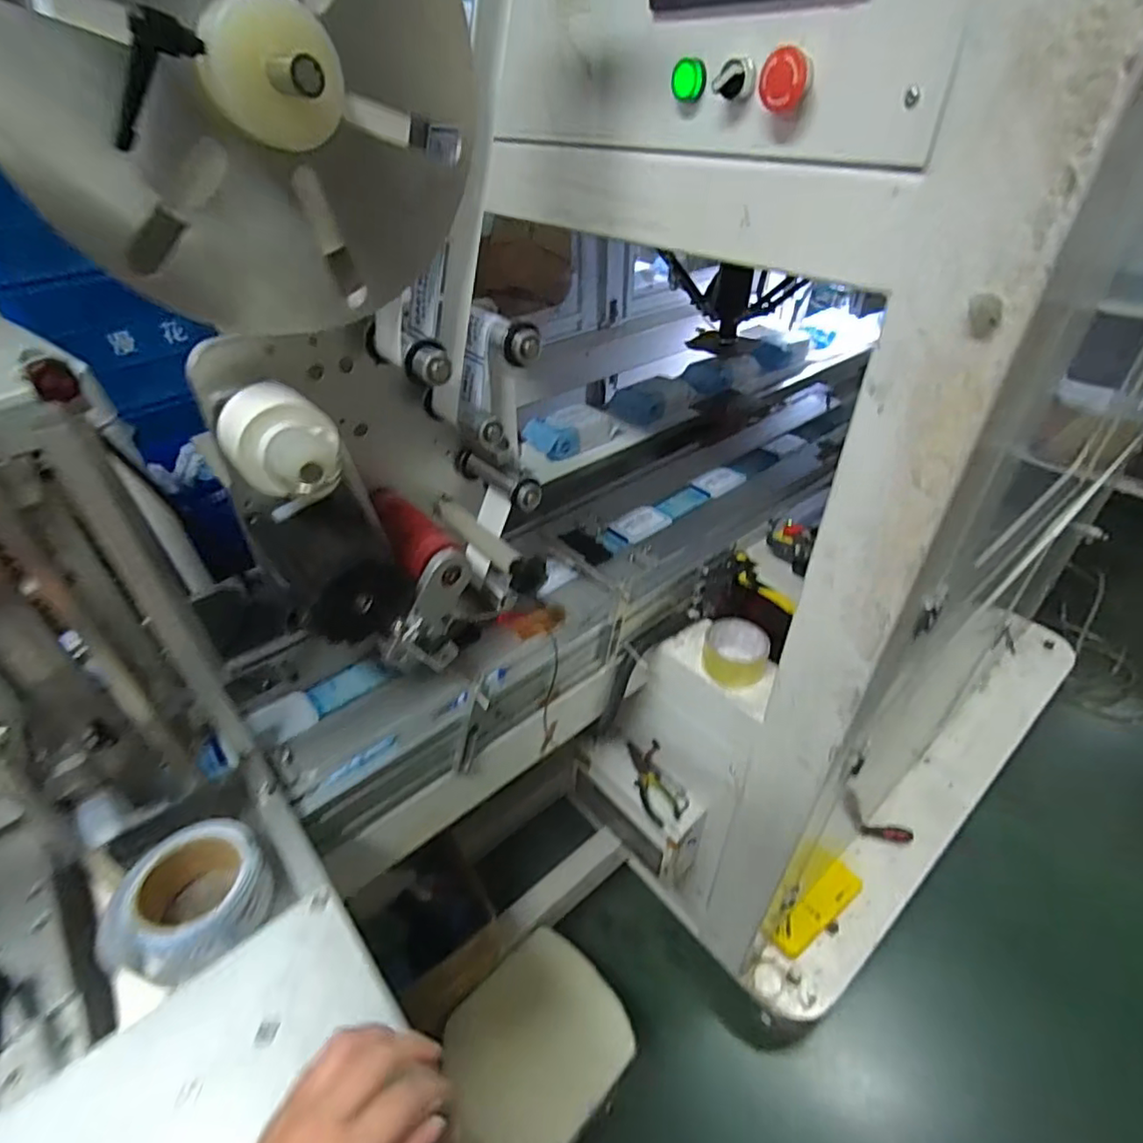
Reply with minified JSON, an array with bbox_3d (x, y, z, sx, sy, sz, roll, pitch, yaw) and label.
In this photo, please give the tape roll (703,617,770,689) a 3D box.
[{"bbox_3d":[0.232,0.114,0.853,0.086,0.049,0.090,-1,39,1],"label":"tape roll"}]

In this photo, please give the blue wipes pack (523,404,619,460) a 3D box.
[{"bbox_3d":[0.007,-0.289,1.229,0.191,0.077,0.078,-21,43,-22],"label":"blue wipes pack"}]

